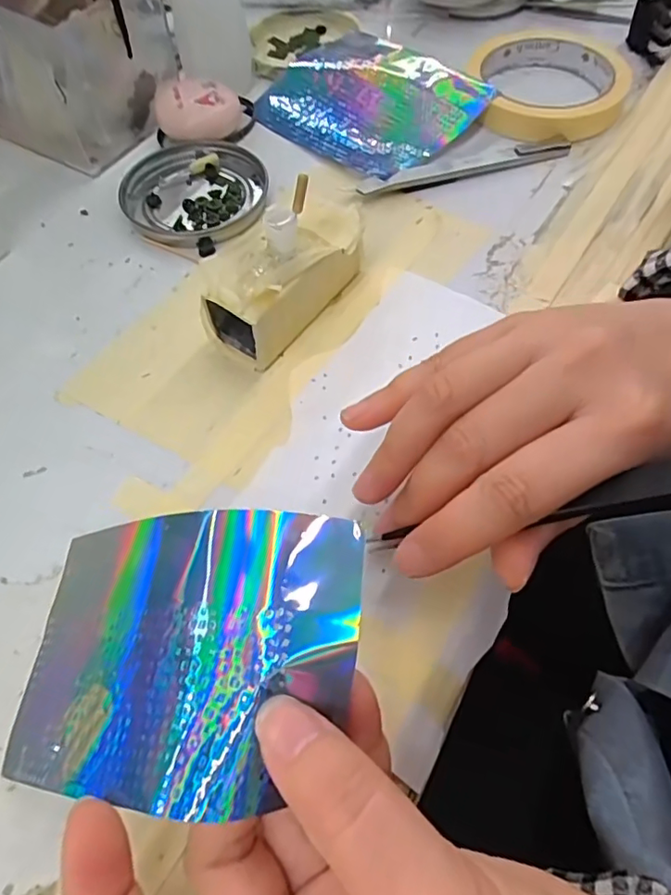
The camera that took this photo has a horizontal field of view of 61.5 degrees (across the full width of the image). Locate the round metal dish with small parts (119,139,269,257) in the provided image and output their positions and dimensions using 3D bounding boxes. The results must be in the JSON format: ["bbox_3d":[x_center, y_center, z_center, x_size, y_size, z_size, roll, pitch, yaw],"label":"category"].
[{"bbox_3d":[-0.081,-0.142,0.313,0.077,0.009,0.077,-1,60,1],"label":"round metal dish with small parts"}]

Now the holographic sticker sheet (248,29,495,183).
[{"bbox_3d":[0.018,-0.219,0.349,0.135,0.014,0.102,39,68,21],"label":"holographic sticker sheet"}]

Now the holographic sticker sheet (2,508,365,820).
[{"bbox_3d":[-0.050,0.058,0.163,0.119,0.015,0.075,-9,60,27],"label":"holographic sticker sheet"}]

